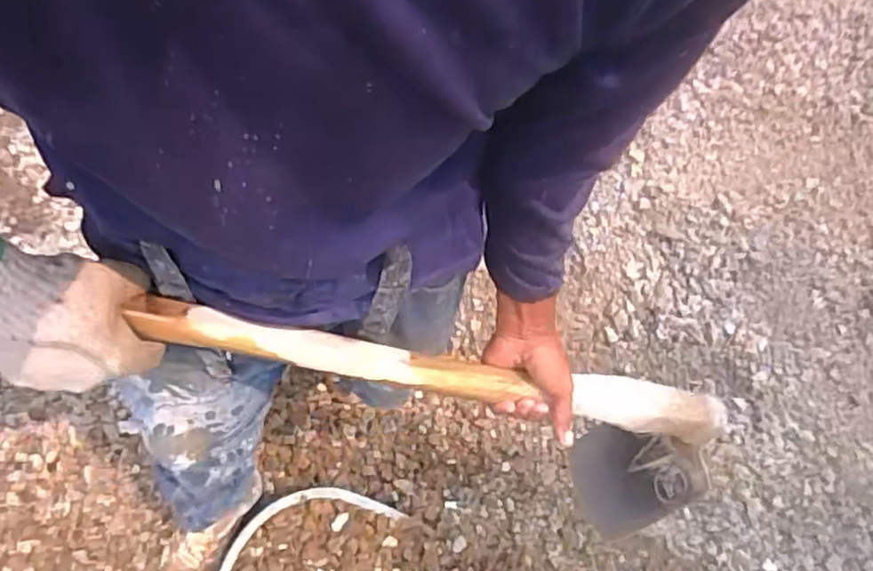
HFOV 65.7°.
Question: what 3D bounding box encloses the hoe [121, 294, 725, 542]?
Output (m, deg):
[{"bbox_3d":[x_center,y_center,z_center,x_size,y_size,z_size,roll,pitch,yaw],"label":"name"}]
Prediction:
[{"bbox_3d":[0.021,0.152,0.730,0.681,0.217,0.145,20,61,-33],"label":"hoe"}]

